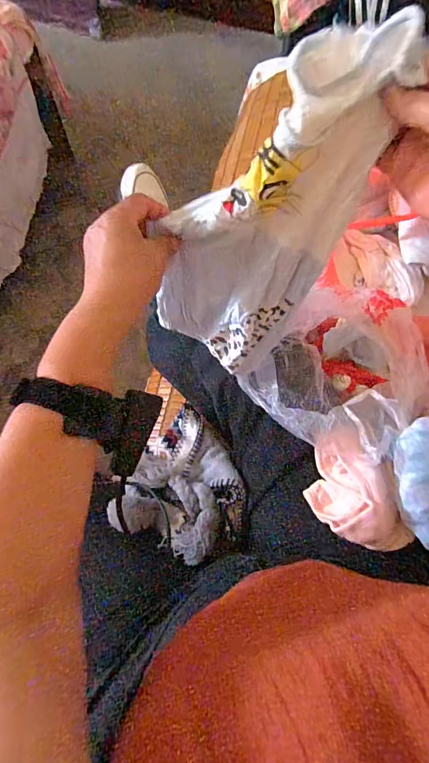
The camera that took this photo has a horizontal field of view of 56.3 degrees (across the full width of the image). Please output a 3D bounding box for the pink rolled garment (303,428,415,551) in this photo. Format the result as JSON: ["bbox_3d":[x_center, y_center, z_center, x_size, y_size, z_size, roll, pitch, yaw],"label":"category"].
[{"bbox_3d":[0.158,0.121,0.449,0.096,0.064,0.124,1,69,-2],"label":"pink rolled garment"}]

